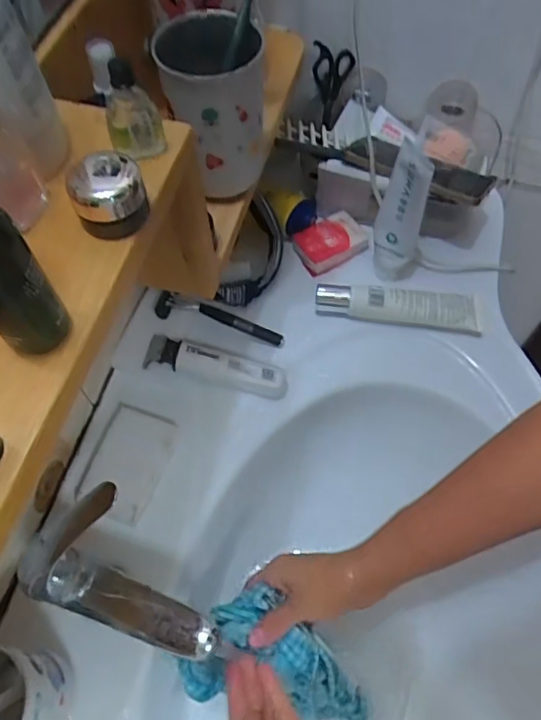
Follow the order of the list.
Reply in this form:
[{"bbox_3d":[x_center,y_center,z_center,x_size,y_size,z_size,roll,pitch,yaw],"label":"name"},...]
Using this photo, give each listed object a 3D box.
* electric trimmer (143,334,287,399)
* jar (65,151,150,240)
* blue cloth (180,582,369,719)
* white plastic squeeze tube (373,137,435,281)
[{"bbox_3d":[-0.055,0.007,0.570,0.144,0.038,0.032,16,62,-5],"label":"electric trimmer"},{"bbox_3d":[-0.076,-0.079,0.258,0.033,0.029,0.028,-14,62,-7],"label":"jar"},{"bbox_3d":[0.011,0.265,0.491,0.163,0.100,0.090,9,62,6],"label":"blue cloth"},{"bbox_3d":[0.140,-0.153,0.576,0.052,0.145,0.046,17,63,10],"label":"white plastic squeeze tube"}]

